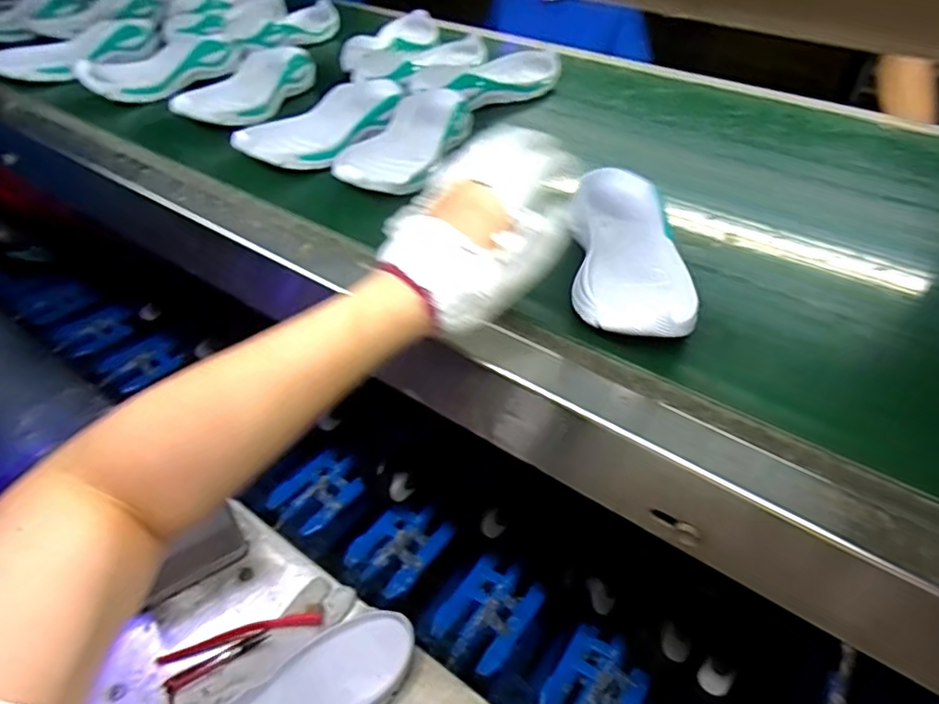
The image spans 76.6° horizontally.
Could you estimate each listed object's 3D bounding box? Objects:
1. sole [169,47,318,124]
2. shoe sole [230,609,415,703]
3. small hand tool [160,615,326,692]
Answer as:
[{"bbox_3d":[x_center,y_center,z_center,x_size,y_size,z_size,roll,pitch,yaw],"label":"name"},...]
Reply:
[{"bbox_3d":[-0.273,-0.318,0.723,0.098,0.037,0.203,13,43,13],"label":"sole"},{"bbox_3d":[-0.158,0.338,0.566,0.232,0.046,0.092,-32,51,-31],"label":"shoe sole"},{"bbox_3d":[-0.240,0.304,0.631,0.157,0.016,0.048,-19,45,-21],"label":"small hand tool"}]

